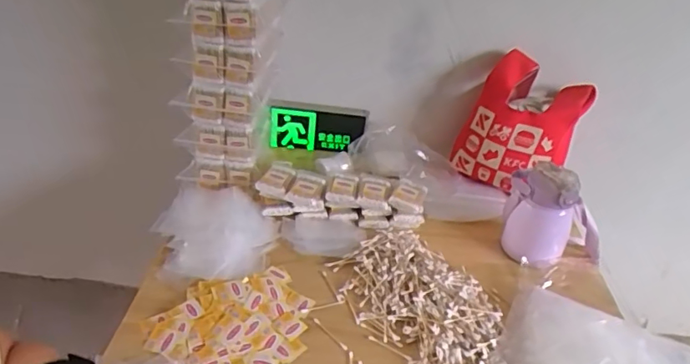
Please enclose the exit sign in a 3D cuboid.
[{"bbox_3d":[-0.064,-0.120,1.194,0.215,0.107,0.029,3,32,-5],"label":"exit sign"}]

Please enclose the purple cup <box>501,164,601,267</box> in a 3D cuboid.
[{"bbox_3d":[0.368,0.054,0.907,0.169,0.160,0.112,15,33,15],"label":"purple cup"}]

